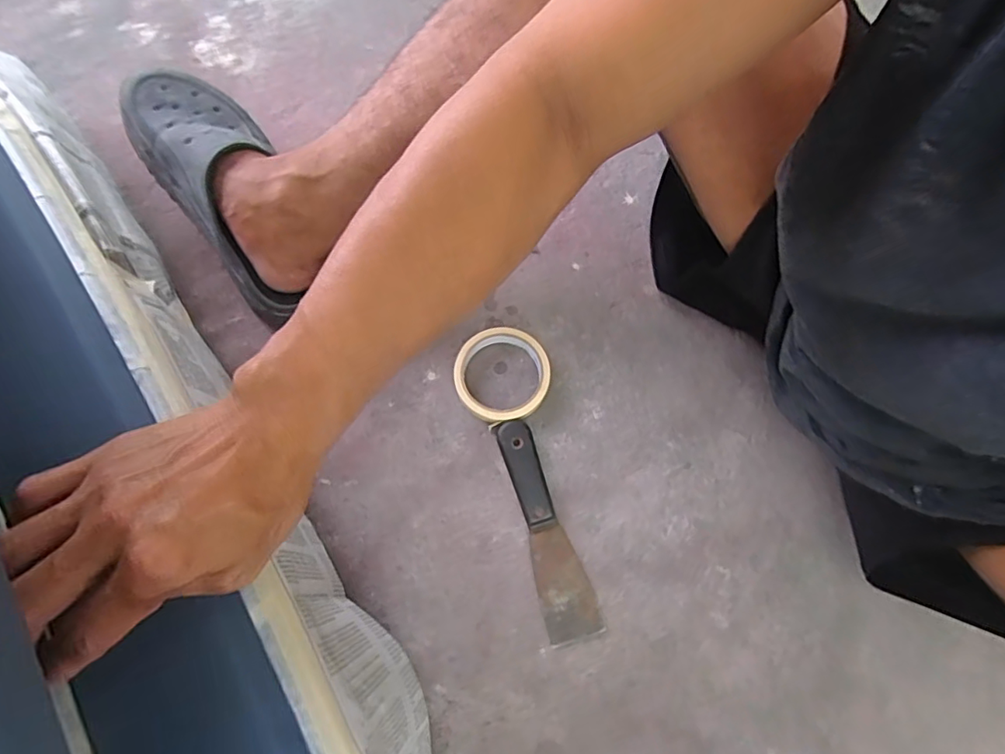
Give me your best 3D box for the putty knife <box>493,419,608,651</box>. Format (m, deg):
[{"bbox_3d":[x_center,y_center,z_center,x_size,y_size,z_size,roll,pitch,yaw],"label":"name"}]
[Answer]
[{"bbox_3d":[0.041,0.134,0.486,0.048,0.019,0.195,-14,72,-7],"label":"putty knife"}]

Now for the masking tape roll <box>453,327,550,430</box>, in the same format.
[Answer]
[{"bbox_3d":[0.000,-0.002,0.531,0.093,0.018,0.097,1,71,-2],"label":"masking tape roll"}]

